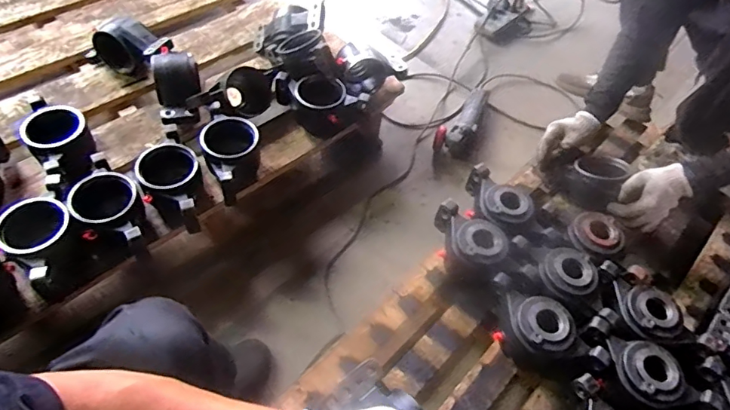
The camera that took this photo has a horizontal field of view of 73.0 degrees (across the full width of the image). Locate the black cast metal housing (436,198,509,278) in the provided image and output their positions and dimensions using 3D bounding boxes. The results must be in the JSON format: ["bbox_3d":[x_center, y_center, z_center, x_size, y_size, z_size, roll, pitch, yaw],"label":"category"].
[{"bbox_3d":[0.211,0.069,0.988,0.105,0.088,0.149,-2,54,-9],"label":"black cast metal housing"}]

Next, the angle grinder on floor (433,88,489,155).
[{"bbox_3d":[0.285,-0.248,1.393,0.095,0.064,0.283,23,53,13],"label":"angle grinder on floor"}]

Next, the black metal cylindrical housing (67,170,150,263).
[{"bbox_3d":[-0.464,0.036,0.934,0.113,0.123,0.168,-36,65,-28],"label":"black metal cylindrical housing"}]

